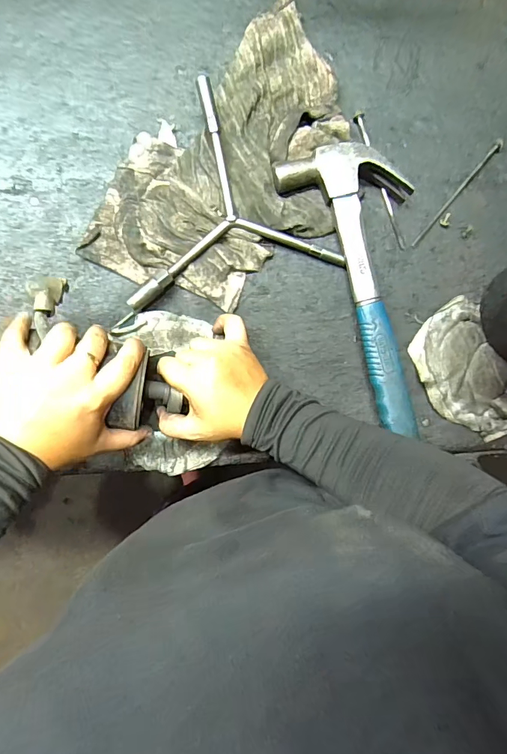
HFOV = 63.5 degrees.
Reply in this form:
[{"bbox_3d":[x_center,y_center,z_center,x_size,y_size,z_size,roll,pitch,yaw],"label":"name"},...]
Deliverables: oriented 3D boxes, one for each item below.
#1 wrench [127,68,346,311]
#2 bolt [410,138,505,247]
[{"bbox_3d":[-0.050,-0.138,0.403,0.193,0.014,0.214,-41,101,-3],"label":"wrench"},{"bbox_3d":[0.220,-0.199,0.442,0.011,0.011,0.150,43,86,-2],"label":"bolt"}]

